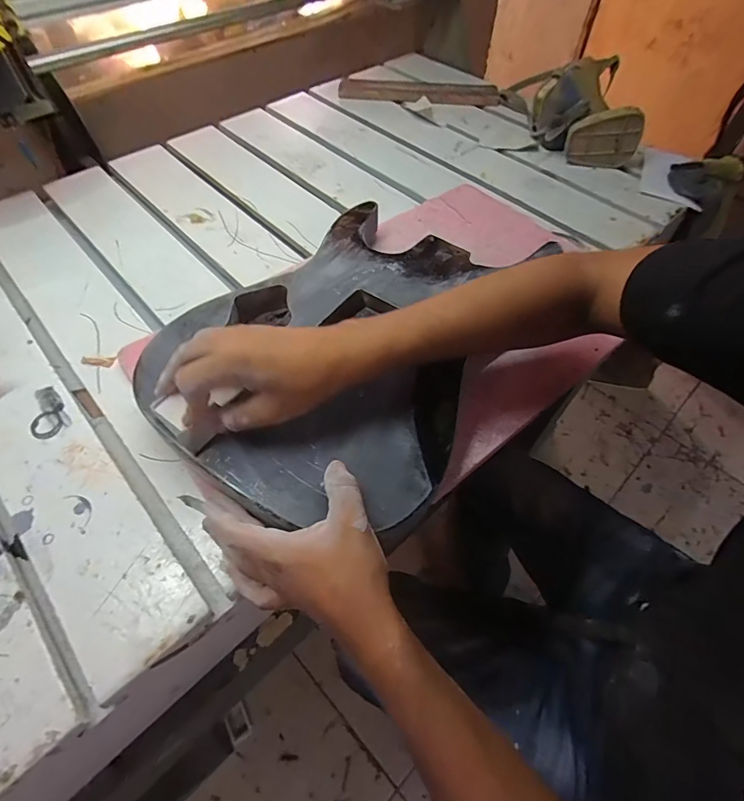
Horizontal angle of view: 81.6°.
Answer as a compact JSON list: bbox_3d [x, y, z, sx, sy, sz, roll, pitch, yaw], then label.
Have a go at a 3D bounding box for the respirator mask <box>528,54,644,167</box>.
[{"bbox_3d":[0.351,-0.481,0.707,0.140,0.116,0.176,0,57,-1],"label":"respirator mask"}]

